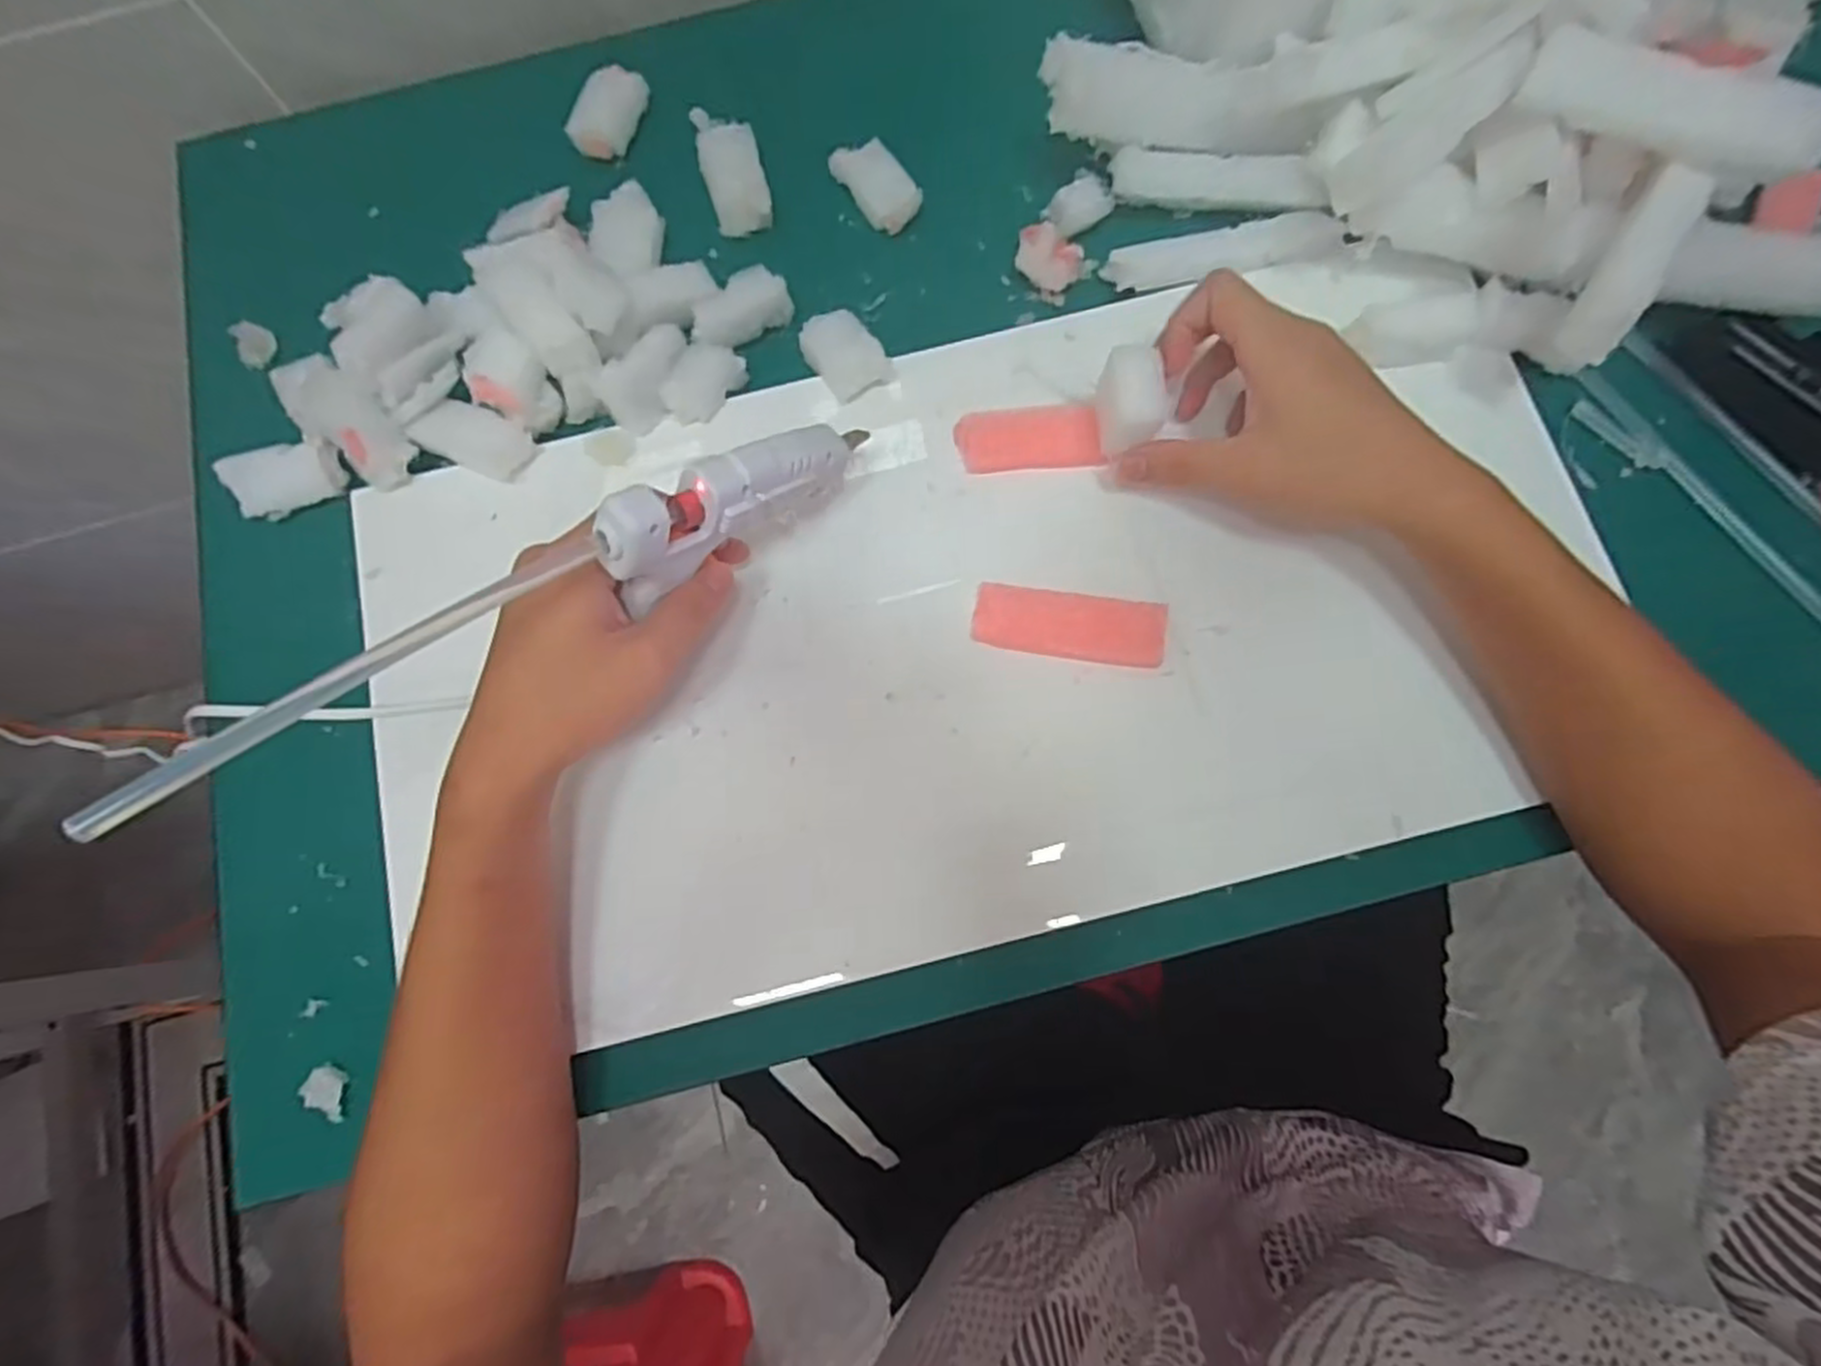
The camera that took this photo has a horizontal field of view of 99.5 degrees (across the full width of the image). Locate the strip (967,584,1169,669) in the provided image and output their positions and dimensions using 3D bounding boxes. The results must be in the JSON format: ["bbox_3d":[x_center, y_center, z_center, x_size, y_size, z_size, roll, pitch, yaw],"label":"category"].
[{"bbox_3d":[0.076,-0.027,0.369,0.089,0.009,0.030,8,78,4],"label":"strip"}]

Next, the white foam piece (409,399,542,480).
[{"bbox_3d":[-0.225,-0.127,0.400,0.063,0.010,0.031,24,80,7],"label":"white foam piece"}]

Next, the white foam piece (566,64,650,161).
[{"bbox_3d":[-0.175,-0.336,0.451,0.029,0.017,0.058,20,79,6],"label":"white foam piece"}]

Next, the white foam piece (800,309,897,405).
[{"bbox_3d":[-0.035,-0.172,0.403,0.032,0.014,0.050,-36,79,-6],"label":"white foam piece"}]

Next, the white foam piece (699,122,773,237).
[{"bbox_3d":[-0.099,-0.285,0.438,0.034,0.020,0.059,-16,78,-1],"label":"white foam piece"}]

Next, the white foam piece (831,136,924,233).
[{"bbox_3d":[-0.019,-0.283,0.438,0.030,0.018,0.057,-34,79,-5],"label":"white foam piece"}]

